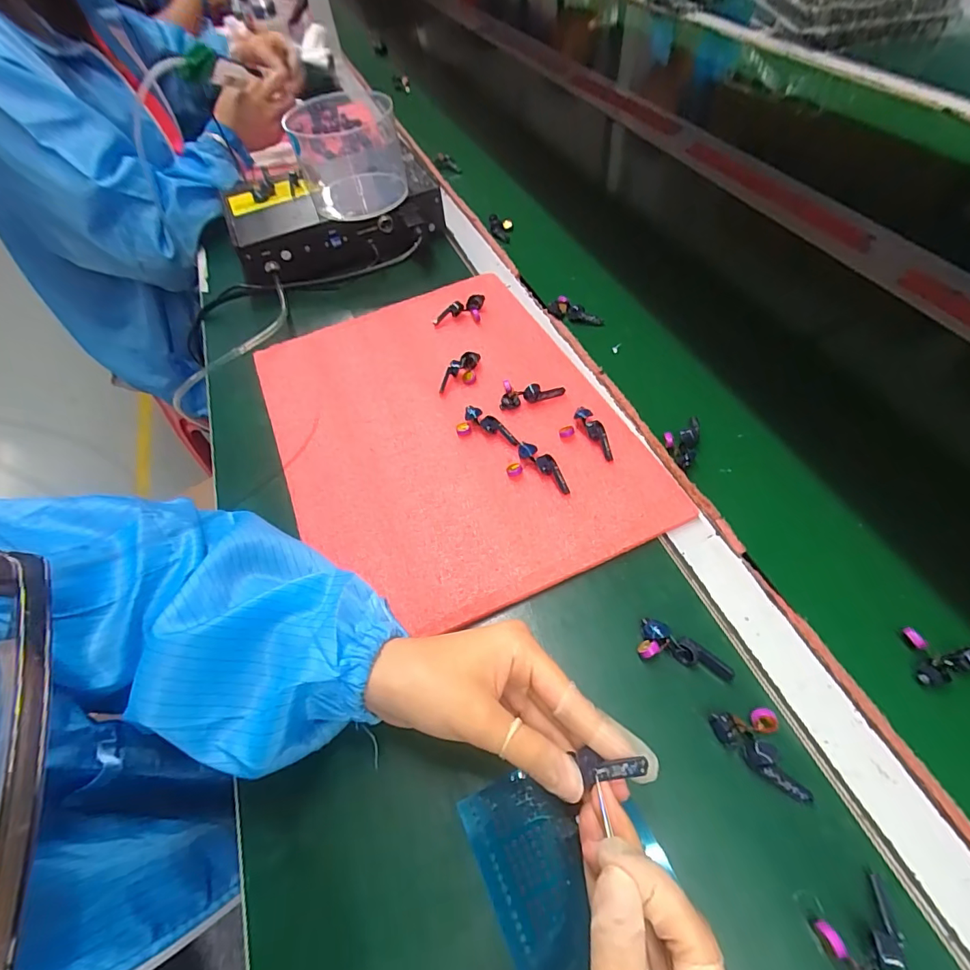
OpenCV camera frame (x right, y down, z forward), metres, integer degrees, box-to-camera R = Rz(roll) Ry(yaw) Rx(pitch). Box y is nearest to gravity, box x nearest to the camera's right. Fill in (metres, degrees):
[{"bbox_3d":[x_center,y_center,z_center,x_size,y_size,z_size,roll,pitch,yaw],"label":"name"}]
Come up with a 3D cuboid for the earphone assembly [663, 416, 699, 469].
[{"bbox_3d":[0.153,-0.036,0.378,0.024,0.008,0.047,14,59,15],"label":"earphone assembly"}]

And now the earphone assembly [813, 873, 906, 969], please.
[{"bbox_3d":[0.169,0.201,0.210,0.045,0.013,0.032,-26,57,-11],"label":"earphone assembly"}]

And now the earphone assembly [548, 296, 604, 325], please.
[{"bbox_3d":[0.088,-0.170,0.485,0.055,0.021,0.016,33,66,25],"label":"earphone assembly"}]

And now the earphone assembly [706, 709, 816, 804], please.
[{"bbox_3d":[0.144,0.142,0.254,0.034,0.015,0.044,-11,56,-1],"label":"earphone assembly"}]

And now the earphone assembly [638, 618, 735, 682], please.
[{"bbox_3d":[0.119,0.097,0.288,0.052,0.013,0.021,12,58,14],"label":"earphone assembly"}]

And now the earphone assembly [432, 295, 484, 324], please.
[{"bbox_3d":[-0.026,-0.176,0.484,0.049,0.015,0.028,0,56,6],"label":"earphone assembly"}]

